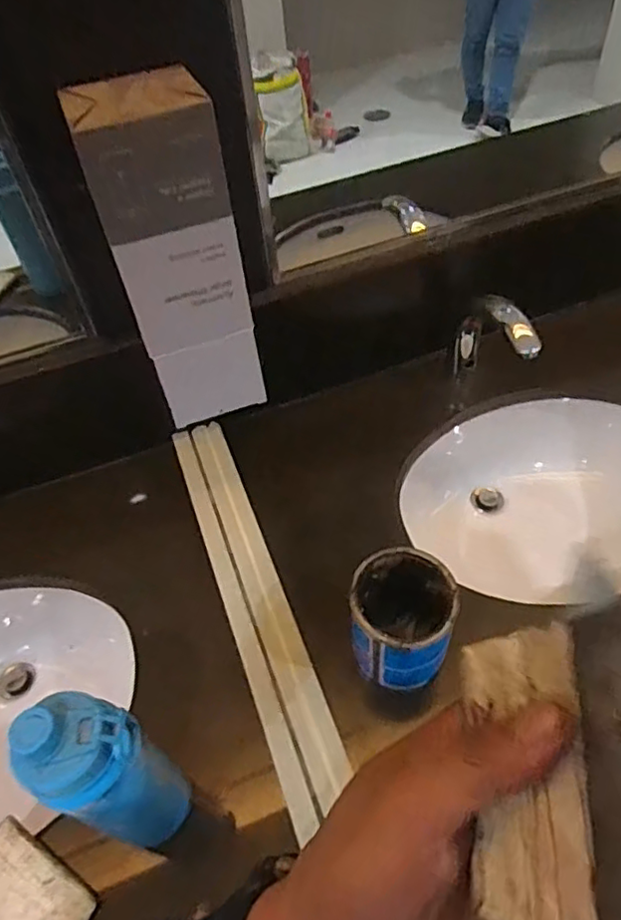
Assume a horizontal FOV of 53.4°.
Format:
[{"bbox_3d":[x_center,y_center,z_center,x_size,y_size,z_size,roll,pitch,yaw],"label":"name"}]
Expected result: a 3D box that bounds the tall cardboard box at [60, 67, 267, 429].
[{"bbox_3d":[-0.142,-0.208,0.673,0.127,0.340,0.116,-19,52,-9],"label":"tall cardboard box"}]

